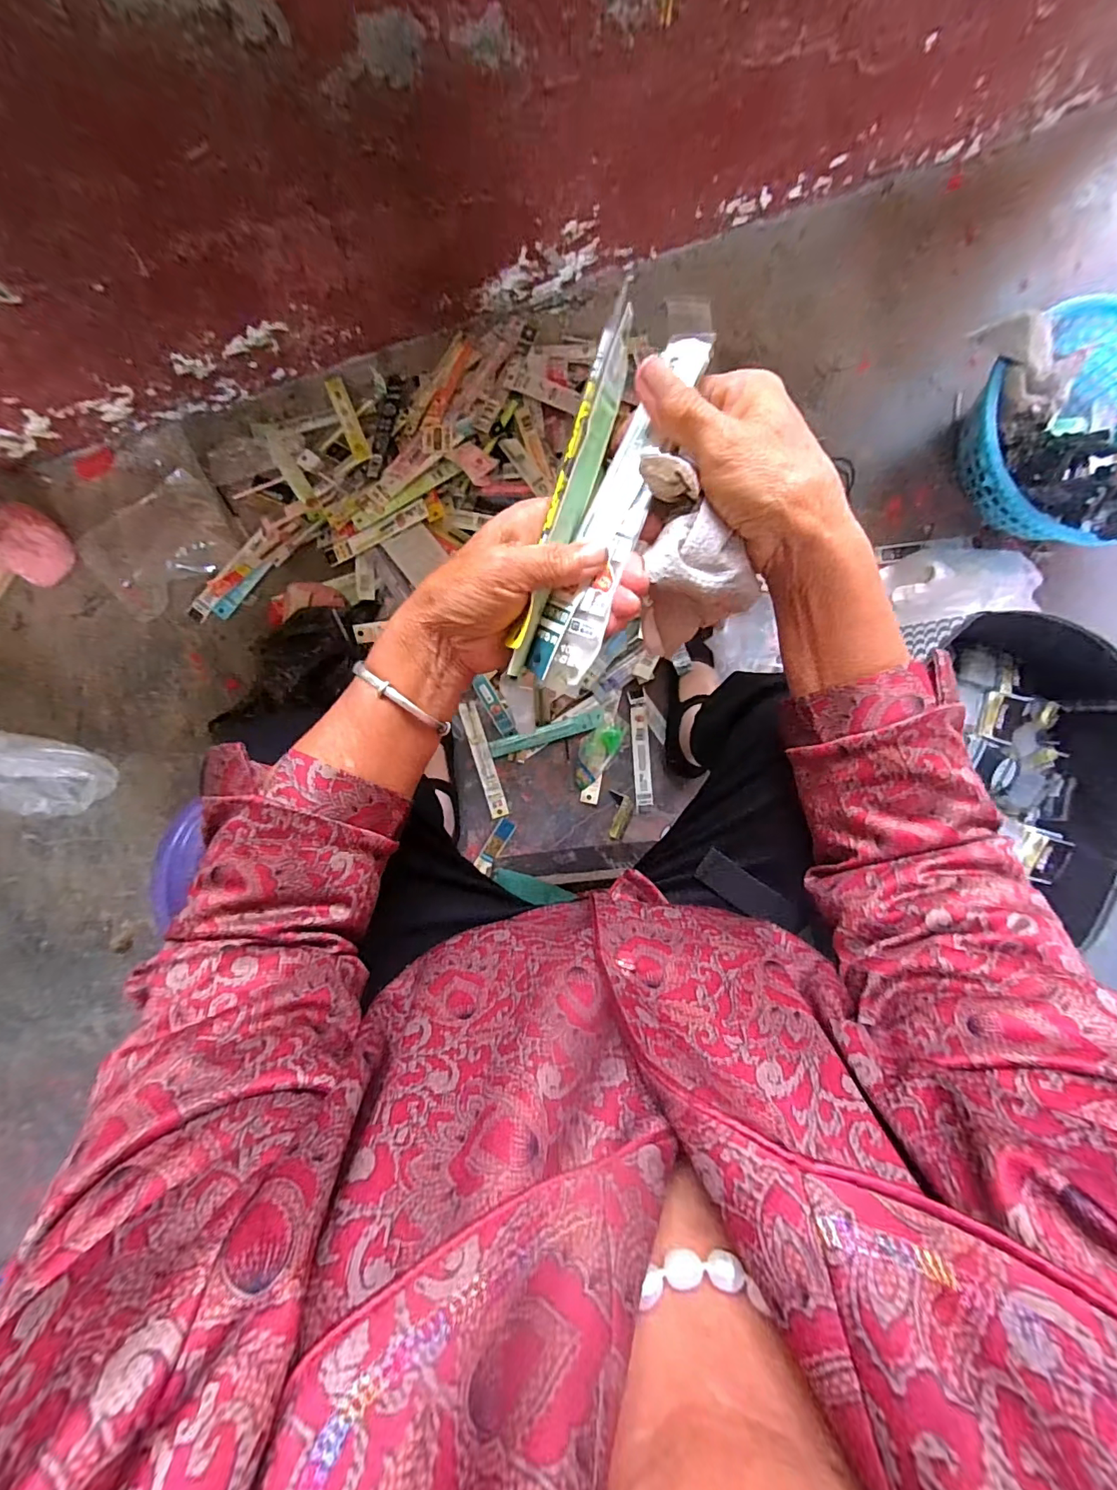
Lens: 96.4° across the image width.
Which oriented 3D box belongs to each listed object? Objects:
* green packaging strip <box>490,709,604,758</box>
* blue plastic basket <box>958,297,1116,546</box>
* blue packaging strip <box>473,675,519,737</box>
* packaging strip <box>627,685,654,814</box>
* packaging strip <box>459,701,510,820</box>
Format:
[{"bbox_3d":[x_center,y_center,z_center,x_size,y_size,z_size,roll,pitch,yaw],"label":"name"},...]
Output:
[{"bbox_3d":[-0.016,-0.017,0.734,0.170,0.006,0.025,-17,95,-3],"label":"green packaging strip"},{"bbox_3d":[0.731,-0.433,0.693,0.297,0.118,0.294,0,92,-4],"label":"blue plastic basket"},{"bbox_3d":[-0.089,-0.053,0.719,0.028,0.006,0.102,-26,103,16],"label":"blue packaging strip"},{"bbox_3d":[0.125,0.011,0.754,0.027,0.005,0.182,-4,93,-3],"label":"packaging strip"},{"bbox_3d":[-0.109,0.023,0.732,0.027,0.004,0.172,-16,97,-7],"label":"packaging strip"}]

